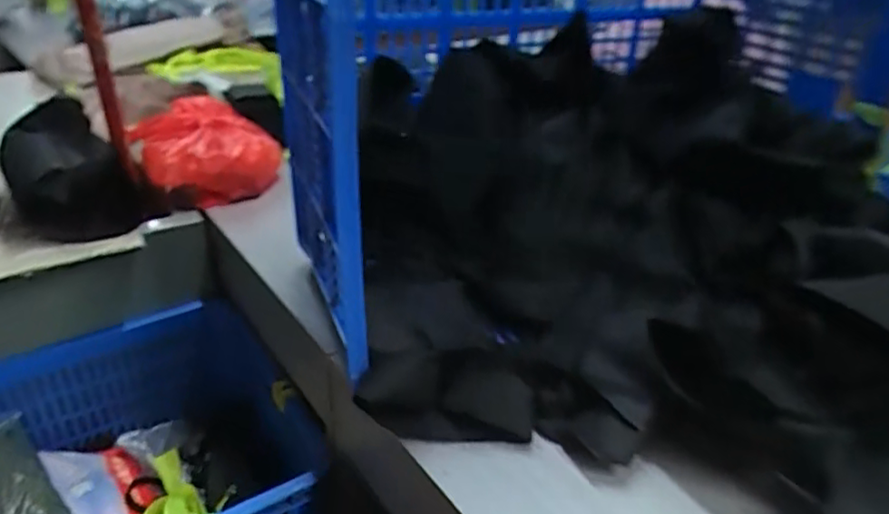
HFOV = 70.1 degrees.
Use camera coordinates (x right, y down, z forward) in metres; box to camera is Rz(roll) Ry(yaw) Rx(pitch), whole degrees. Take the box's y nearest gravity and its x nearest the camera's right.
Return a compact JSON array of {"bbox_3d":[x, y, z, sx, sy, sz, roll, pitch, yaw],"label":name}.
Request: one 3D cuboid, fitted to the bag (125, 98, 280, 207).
[{"bbox_3d":[-0.380,-0.174,1.005,0.216,0.092,0.176,25,38,33],"label":"bag"}]

